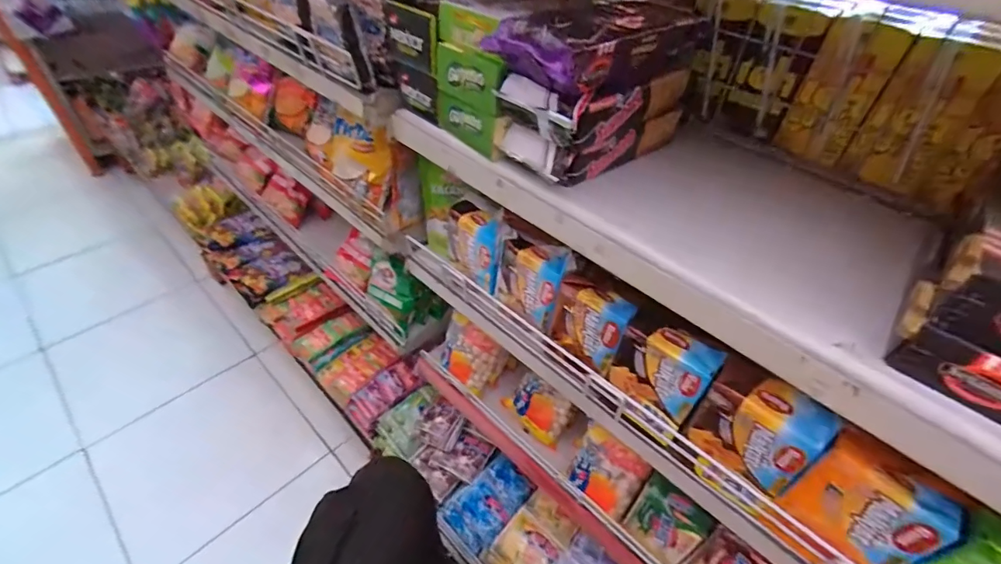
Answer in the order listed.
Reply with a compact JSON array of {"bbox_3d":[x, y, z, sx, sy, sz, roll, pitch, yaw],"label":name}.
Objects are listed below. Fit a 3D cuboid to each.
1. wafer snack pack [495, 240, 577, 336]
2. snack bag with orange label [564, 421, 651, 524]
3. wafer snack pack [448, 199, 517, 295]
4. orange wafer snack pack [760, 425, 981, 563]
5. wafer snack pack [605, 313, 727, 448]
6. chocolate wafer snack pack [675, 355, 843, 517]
[{"bbox_3d":[0.038,-0.002,0.481,0.079,0.089,0.035,31,50,26],"label":"wafer snack pack"},{"bbox_3d":[0.145,0.248,0.590,0.090,0.111,0.038,28,28,23],"label":"snack bag with orange label"},{"bbox_3d":[-0.025,-0.043,0.514,0.033,0.090,0.087,-32,54,-32],"label":"wafer snack pack"},{"bbox_3d":[0.267,0.173,0.332,0.039,0.120,0.079,-32,54,-32],"label":"orange wafer snack pack"},{"bbox_3d":[0.143,0.089,0.408,0.077,0.117,0.030,29,49,24],"label":"wafer snack pack"},{"bbox_3d":[0.203,0.130,0.368,0.032,0.127,0.082,-27,52,-29],"label":"chocolate wafer snack pack"}]

